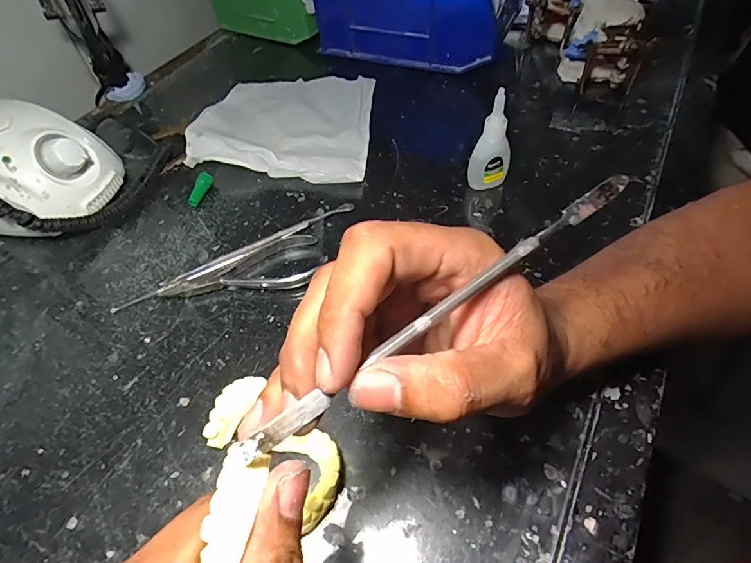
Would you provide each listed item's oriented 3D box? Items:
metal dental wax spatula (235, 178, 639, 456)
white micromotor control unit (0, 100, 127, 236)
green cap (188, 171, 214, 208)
[{"bbox_3d":[0.029,0.006,0.150,0.170,0.007,0.007,-35,58,-14],"label":"metal dental wax spatula"},{"bbox_3d":[-0.311,-0.101,0.382,0.133,0.084,0.096,6,54,10],"label":"white micromotor control unit"},{"bbox_3d":[-0.162,-0.085,0.399,0.012,0.014,0.033,14,56,15],"label":"green cap"}]

